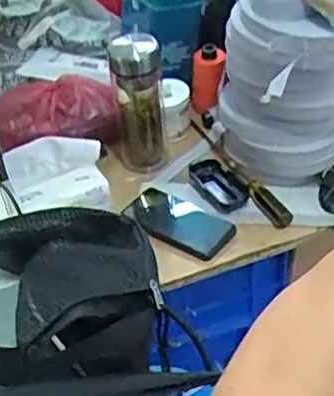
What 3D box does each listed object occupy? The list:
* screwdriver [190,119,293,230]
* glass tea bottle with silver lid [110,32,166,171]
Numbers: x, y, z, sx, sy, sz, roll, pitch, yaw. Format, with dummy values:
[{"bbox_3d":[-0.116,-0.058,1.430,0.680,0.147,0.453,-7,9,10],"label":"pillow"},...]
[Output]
[{"bbox_3d":[0.107,-0.046,1.062,0.032,0.030,0.294,-10,36,-21],"label":"screwdriver"},{"bbox_3d":[-0.049,-0.149,1.085,0.086,0.228,0.091,-6,27,3],"label":"glass tea bottle with silver lid"}]

